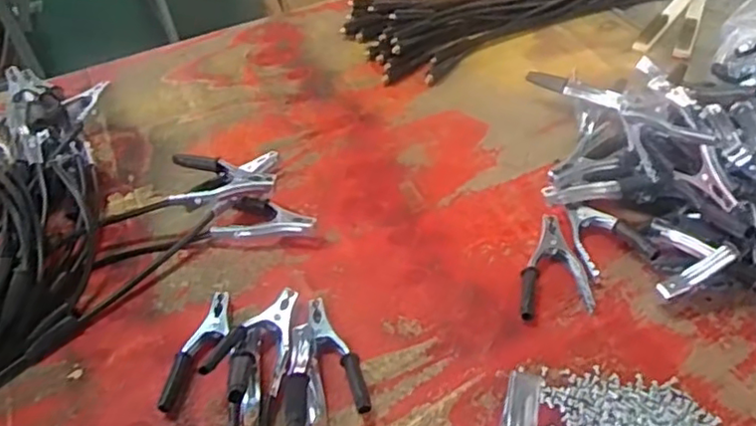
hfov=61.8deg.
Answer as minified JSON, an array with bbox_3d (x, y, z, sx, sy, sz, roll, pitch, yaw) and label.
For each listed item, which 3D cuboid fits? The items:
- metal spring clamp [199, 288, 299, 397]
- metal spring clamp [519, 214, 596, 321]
[{"bbox_3d":[-0.131,0.129,0.692,0.072,0.047,0.133,2,45,8],"label":"metal spring clamp"},{"bbox_3d":[0.209,0.064,0.749,0.081,0.025,0.141,2,45,7],"label":"metal spring clamp"}]

